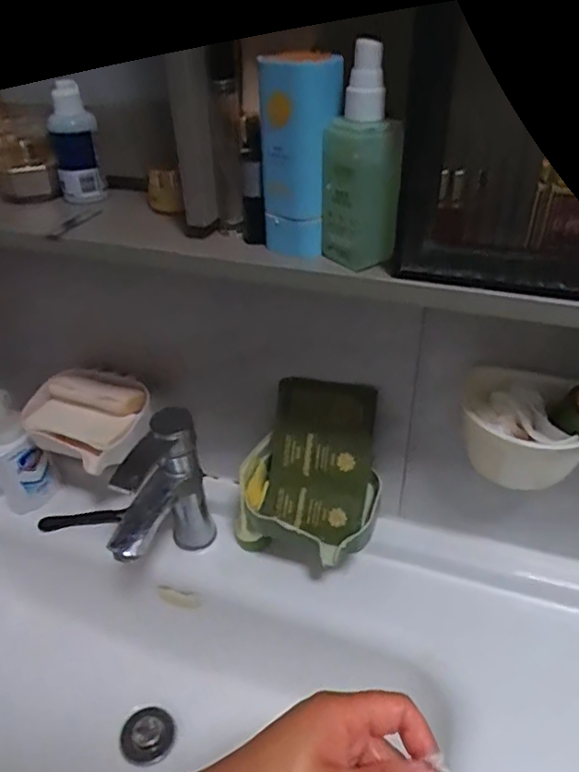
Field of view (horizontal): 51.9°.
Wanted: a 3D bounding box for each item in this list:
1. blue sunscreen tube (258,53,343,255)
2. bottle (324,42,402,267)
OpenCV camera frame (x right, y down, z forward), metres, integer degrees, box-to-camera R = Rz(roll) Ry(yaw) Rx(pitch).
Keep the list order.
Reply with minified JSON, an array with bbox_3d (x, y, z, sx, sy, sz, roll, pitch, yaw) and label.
[{"bbox_3d":[0.007,-0.144,0.376,0.049,0.115,0.031,0,40,3],"label":"blue sunscreen tube"},{"bbox_3d":[0.044,-0.131,0.359,0.047,0.117,0.039,-1,36,3],"label":"bottle"}]

